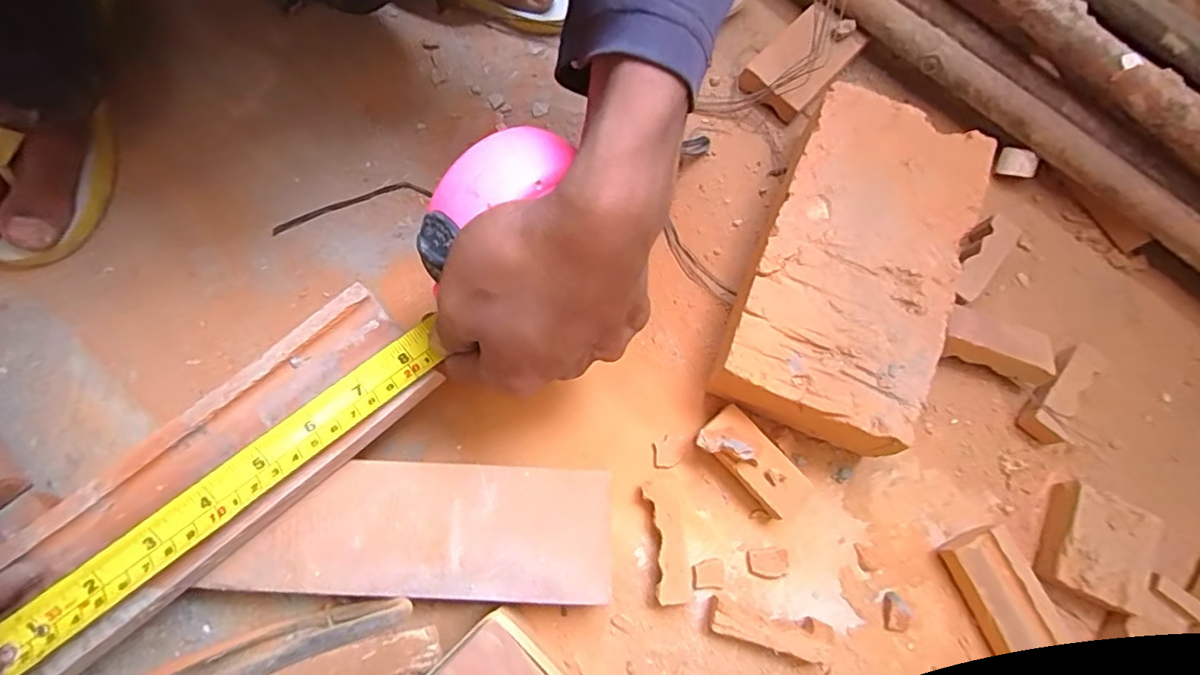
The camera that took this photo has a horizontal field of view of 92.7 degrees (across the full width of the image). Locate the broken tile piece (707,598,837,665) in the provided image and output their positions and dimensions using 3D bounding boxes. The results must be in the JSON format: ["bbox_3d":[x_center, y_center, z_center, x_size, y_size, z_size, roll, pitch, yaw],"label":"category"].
[{"bbox_3d":[0.085,0.147,0.289,0.058,0.021,0.016,13,74,2],"label":"broken tile piece"}]

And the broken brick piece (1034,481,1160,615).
[{"bbox_3d":[0.267,0.113,0.308,0.048,0.020,0.053,23,75,4],"label":"broken brick piece"}]

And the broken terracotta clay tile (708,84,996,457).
[{"bbox_3d":[0.139,-0.038,0.325,0.098,0.054,0.186,23,75,5],"label":"broken terracotta clay tile"}]

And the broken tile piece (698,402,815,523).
[{"bbox_3d":[0.082,0.067,0.307,0.029,0.027,0.062,-42,80,-12],"label":"broken tile piece"}]

